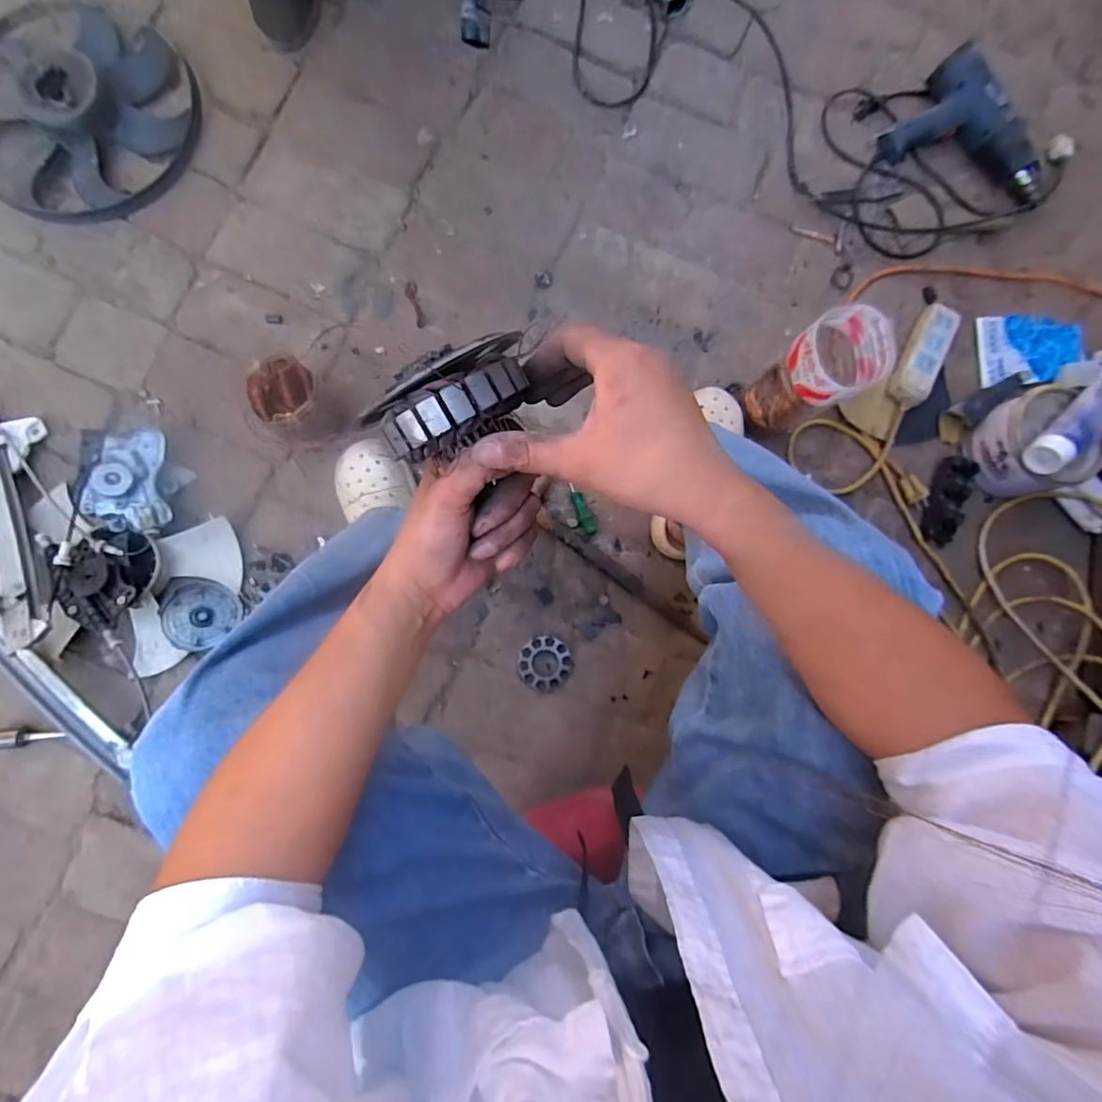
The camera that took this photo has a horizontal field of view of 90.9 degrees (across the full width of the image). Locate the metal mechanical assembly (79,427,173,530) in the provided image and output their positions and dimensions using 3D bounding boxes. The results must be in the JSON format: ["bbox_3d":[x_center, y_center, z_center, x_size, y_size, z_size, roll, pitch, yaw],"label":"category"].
[{"bbox_3d":[-0.581,-0.097,0.745,0.091,0.032,0.137,-6,87,-6],"label":"metal mechanical assembly"}]

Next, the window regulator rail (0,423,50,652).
[{"bbox_3d":[-0.756,-0.072,0.736,0.064,0.024,0.436,-26,77,-6],"label":"window regulator rail"}]

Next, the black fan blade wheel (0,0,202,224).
[{"bbox_3d":[-0.721,-0.673,0.803,0.347,0.040,0.333,0,86,-5],"label":"black fan blade wheel"}]

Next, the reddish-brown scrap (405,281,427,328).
[{"bbox_3d":[-0.209,-0.382,0.839,0.020,0.004,0.076,-15,88,-6],"label":"reddish-brown scrap"}]

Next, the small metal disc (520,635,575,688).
[{"bbox_3d":[-0.008,0.165,0.801,0.077,0.007,0.074,0,86,-5],"label":"small metal disc"}]

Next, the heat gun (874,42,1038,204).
[{"bbox_3d":[0.672,-0.648,0.885,0.192,0.082,0.266,-38,90,-7],"label":"heat gun"}]

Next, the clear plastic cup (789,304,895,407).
[{"bbox_3d":[0.349,-0.233,0.658,0.105,0.057,0.107,-27,88,-6],"label":"clear plastic cup"}]

